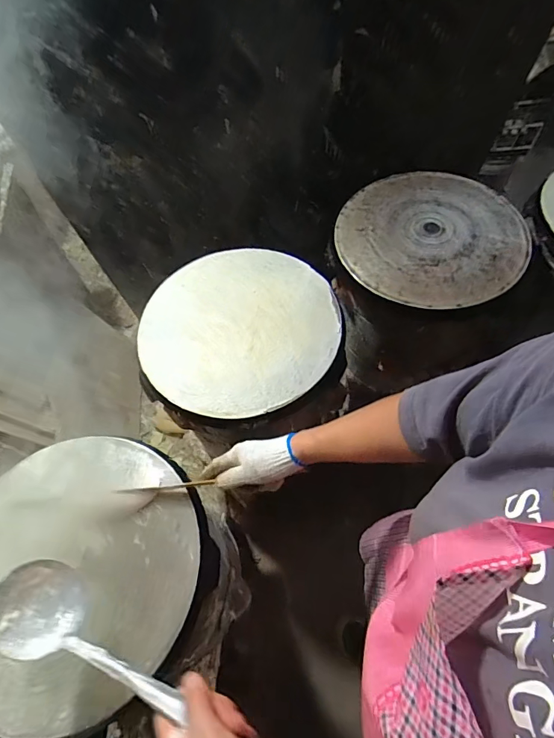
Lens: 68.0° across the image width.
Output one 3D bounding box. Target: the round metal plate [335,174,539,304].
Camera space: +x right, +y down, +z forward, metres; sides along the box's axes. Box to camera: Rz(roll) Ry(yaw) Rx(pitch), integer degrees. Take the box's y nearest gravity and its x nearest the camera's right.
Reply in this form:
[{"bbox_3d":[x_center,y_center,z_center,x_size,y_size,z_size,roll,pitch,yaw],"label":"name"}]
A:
[{"bbox_3d":[0.316,-0.276,0.842,0.362,0.024,0.355,-2,61,3],"label":"round metal plate"}]

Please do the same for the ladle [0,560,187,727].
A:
[{"bbox_3d":[-0.150,0.295,0.413,0.347,0.071,0.084,11,62,25],"label":"ladle"}]

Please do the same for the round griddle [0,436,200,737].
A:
[{"bbox_3d":[-0.303,0.278,0.587,0.365,0.047,0.368,-2,61,3],"label":"round griddle"}]

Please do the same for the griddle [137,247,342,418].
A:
[{"bbox_3d":[-0.070,-0.087,0.785,0.363,0.023,0.366,-2,61,3],"label":"griddle"}]

